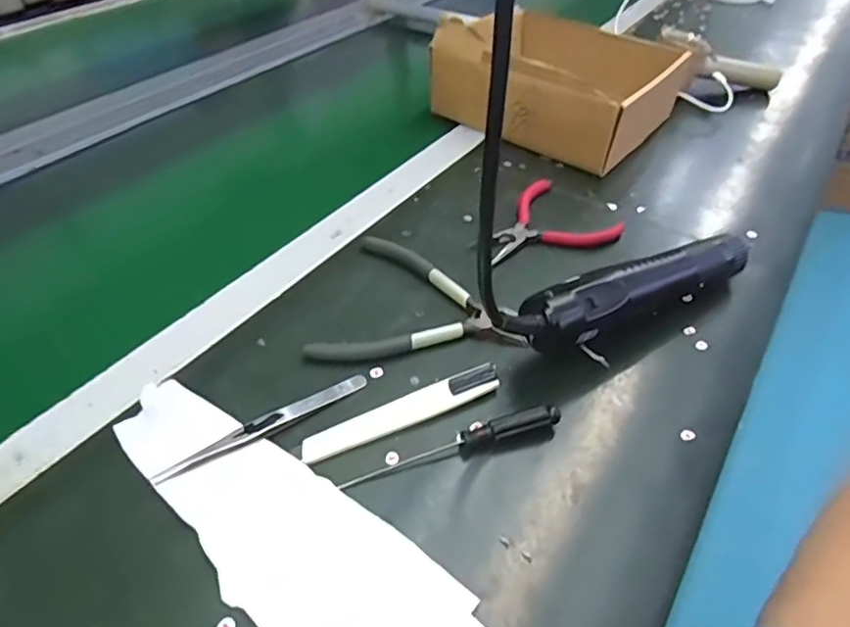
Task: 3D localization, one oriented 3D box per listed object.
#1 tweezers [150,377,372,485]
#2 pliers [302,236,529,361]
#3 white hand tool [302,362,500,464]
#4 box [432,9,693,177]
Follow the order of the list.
[{"bbox_3d":[-0.091,0.064,0.334,0.129,0.007,0.013,-25,50,-24],"label":"tweezers"},{"bbox_3d":[-0.013,-0.017,0.423,0.144,0.012,0.122,-6,45,-7],"label":"pliers"},{"bbox_3d":[-0.012,0.058,0.345,0.126,0.009,0.019,-18,48,-19],"label":"white hand tool"},{"bbox_3d":[0.145,-0.253,0.611,0.201,0.094,0.185,29,50,27],"label":"box"}]

